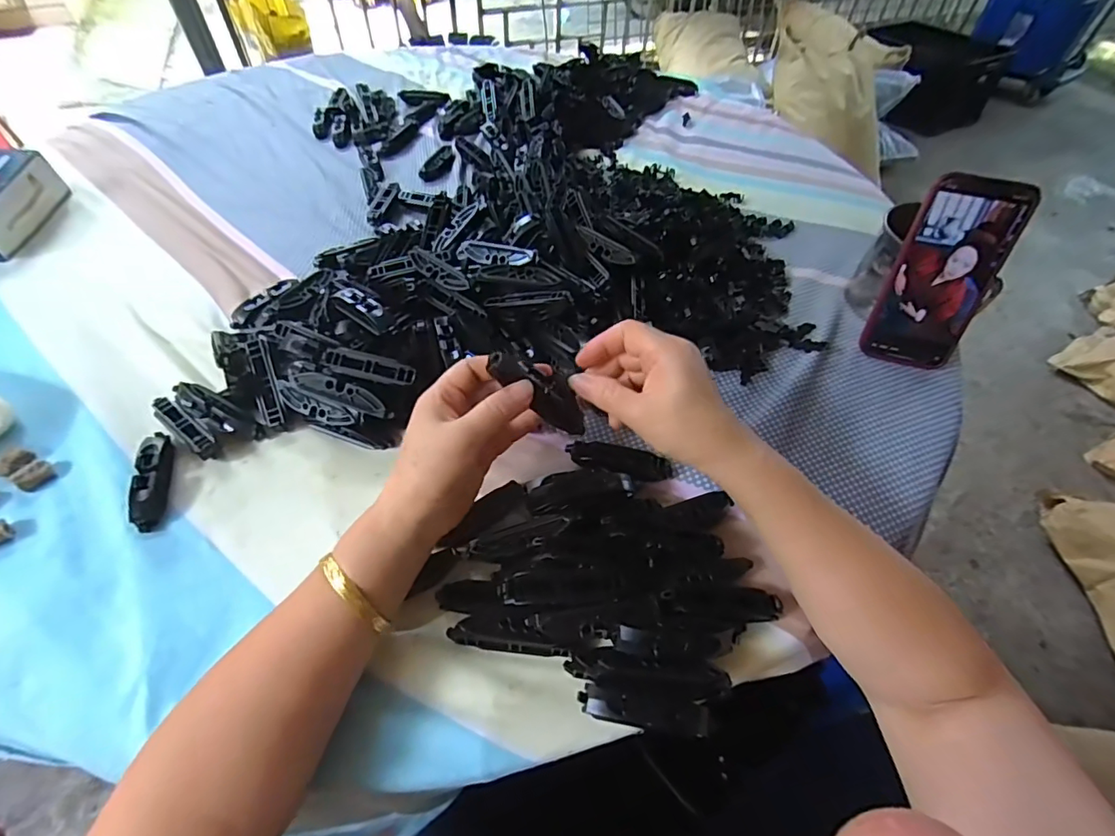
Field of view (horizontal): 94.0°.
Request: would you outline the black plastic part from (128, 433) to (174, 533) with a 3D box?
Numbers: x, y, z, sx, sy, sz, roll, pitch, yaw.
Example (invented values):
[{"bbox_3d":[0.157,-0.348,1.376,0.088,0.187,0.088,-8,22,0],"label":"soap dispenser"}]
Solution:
[{"bbox_3d":[-0.298,0.043,0.381,0.020,0.018,0.078,-14,54,-13],"label":"black plastic part"}]

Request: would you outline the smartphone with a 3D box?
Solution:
[{"bbox_3d":[0.328,-0.120,0.446,0.071,0.157,0.018,15,32,9],"label":"smartphone"}]

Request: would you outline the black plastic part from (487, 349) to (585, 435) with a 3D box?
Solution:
[{"bbox_3d":[-0.009,-0.018,0.338,0.077,0.016,0.022,38,49,-23],"label":"black plastic part"}]

